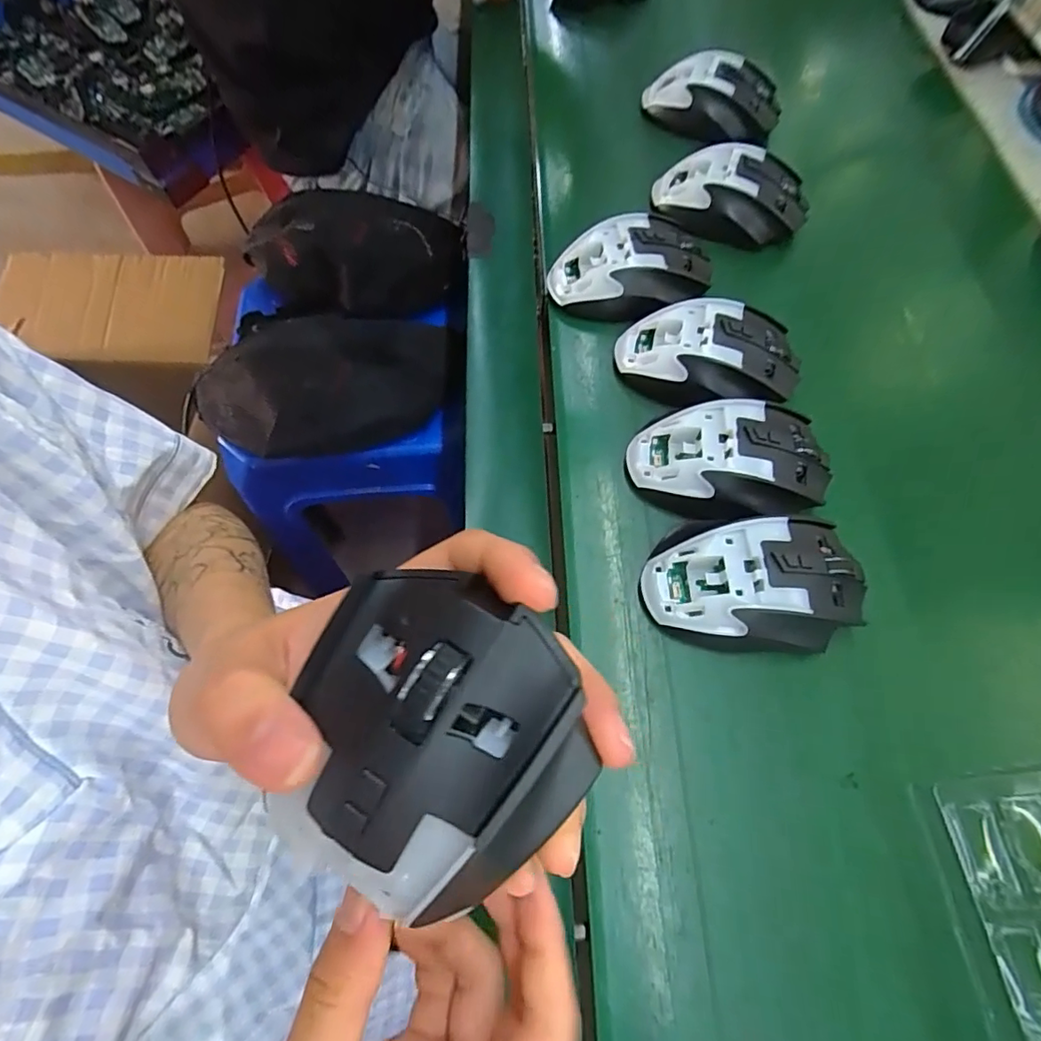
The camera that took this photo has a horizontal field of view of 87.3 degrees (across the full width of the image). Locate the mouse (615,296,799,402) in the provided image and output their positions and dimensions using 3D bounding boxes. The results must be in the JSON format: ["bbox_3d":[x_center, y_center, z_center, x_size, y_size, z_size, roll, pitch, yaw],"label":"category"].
[{"bbox_3d":[0.122,-0.104,0.356,0.112,0.035,0.073,6,66,6],"label":"mouse"}]

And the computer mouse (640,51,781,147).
[{"bbox_3d":[0.169,-0.373,0.478,0.112,0.046,0.056,25,69,14],"label":"computer mouse"}]

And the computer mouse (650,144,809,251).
[{"bbox_3d":[0.163,-0.253,0.424,0.112,0.034,0.065,8,66,7],"label":"computer mouse"}]

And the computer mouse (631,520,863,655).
[{"bbox_3d":[0.125,0.032,0.294,0.113,0.038,0.074,-1,66,-1],"label":"computer mouse"}]

